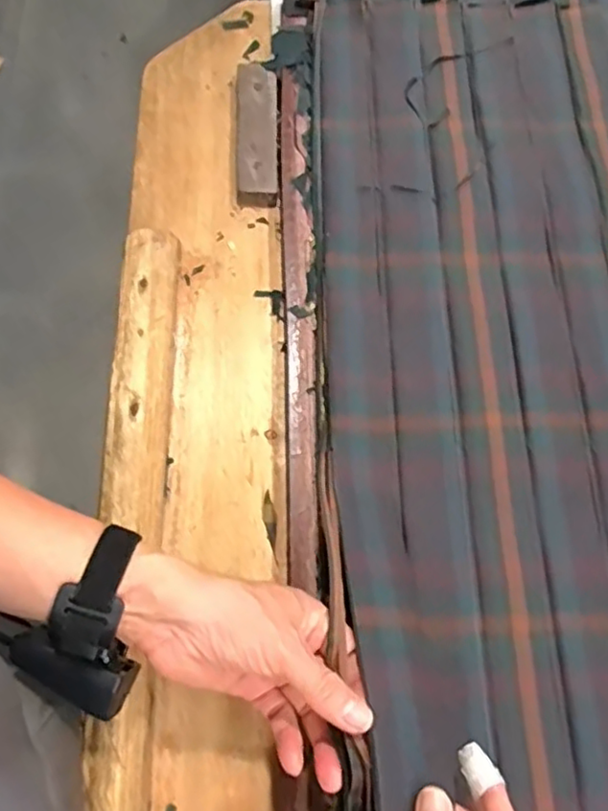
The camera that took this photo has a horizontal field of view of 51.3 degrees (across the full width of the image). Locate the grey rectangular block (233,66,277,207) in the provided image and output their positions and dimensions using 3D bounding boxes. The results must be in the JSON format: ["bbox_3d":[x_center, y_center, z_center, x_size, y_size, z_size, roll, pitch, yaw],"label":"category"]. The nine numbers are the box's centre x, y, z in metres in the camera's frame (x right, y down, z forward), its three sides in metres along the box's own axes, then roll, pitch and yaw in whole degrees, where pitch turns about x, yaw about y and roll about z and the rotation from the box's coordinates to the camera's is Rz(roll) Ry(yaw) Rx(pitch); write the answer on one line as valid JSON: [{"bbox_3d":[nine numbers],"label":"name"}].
[{"bbox_3d":[-0.045,-0.257,0.596,0.040,0.015,0.154,-1,70,-2],"label":"grey rectangular block"}]

